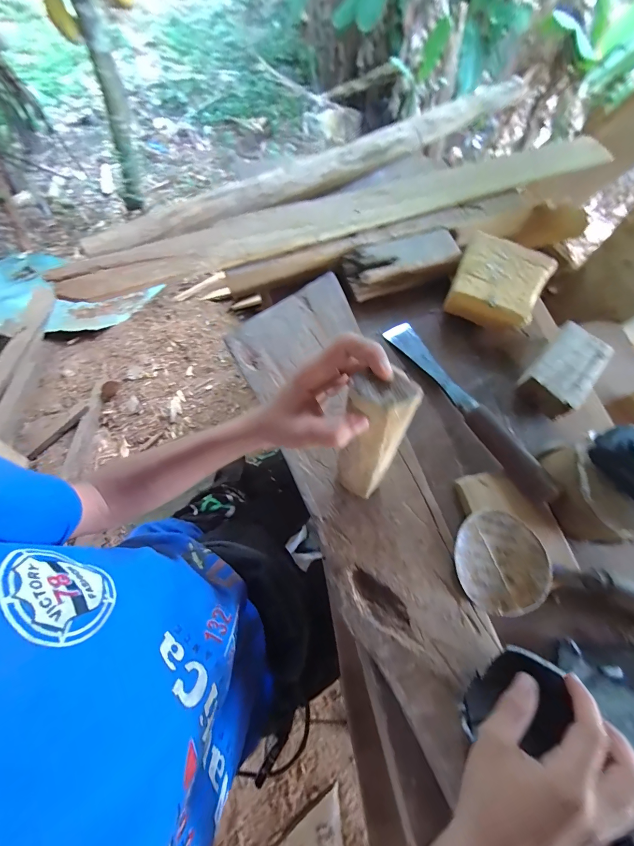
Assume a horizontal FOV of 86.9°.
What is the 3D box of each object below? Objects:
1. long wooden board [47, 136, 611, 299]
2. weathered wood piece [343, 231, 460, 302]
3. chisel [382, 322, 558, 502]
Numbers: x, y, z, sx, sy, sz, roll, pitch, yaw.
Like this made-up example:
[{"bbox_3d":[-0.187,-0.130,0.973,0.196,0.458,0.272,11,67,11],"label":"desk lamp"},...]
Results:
[{"bbox_3d":[0.062,-0.305,0.468,0.795,0.025,0.079,-21,73,-9],"label":"long wooden board"},{"bbox_3d":[0.116,-0.217,0.456,0.159,0.031,0.062,-19,73,-8],"label":"weathered wood piece"},{"bbox_3d":[0.171,-0.028,0.397,0.038,0.022,0.270,-26,62,-10],"label":"chisel"}]

